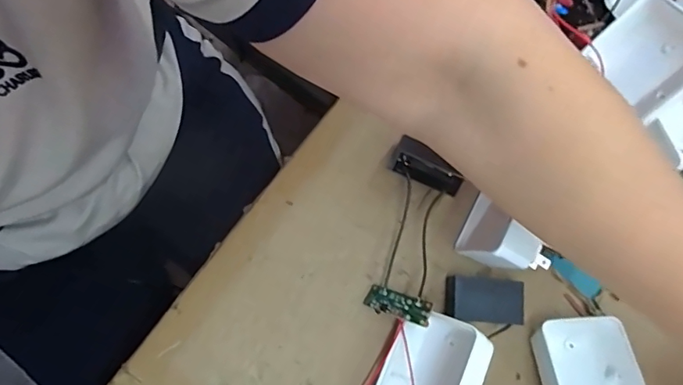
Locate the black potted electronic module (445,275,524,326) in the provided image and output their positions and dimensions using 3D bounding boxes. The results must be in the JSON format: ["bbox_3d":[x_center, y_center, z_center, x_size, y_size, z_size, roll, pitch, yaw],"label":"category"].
[{"bbox_3d":[0.095,0.072,0.314,0.050,0.015,0.028,7,78,-4],"label":"black potted electronic module"}]

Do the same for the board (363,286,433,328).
[{"bbox_3d":[0.036,0.072,0.302,0.044,0.006,0.015,12,72,34],"label":"board"}]

